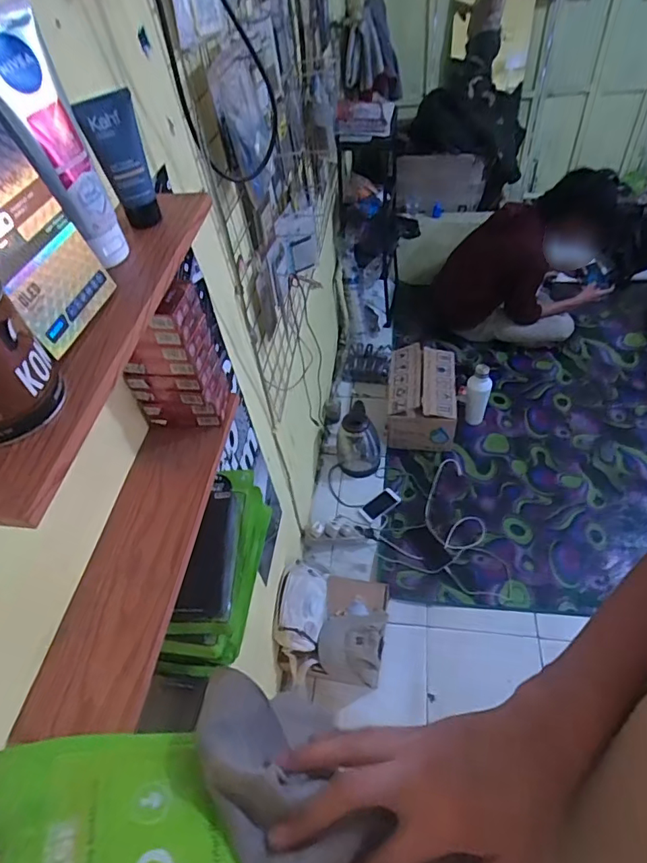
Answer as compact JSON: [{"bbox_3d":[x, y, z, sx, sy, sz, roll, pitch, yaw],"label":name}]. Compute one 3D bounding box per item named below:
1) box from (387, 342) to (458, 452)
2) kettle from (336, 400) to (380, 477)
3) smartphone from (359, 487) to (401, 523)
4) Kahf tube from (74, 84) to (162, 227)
[{"bbox_3d":[0.366,-0.134,1.860,0.240,0.186,0.348,2,51,9],"label":"box"},{"bbox_3d":[0.117,0.019,1.742,0.148,0.226,0.180,-8,49,-1],"label":"kettle"},{"bbox_3d":[0.189,0.248,1.663,0.134,0.013,0.073,-38,57,-16],"label":"smartphone"},{"bbox_3d":[-0.188,-0.249,0.467,0.048,0.112,0.026,-31,48,-20],"label":"Kahf tube"}]

